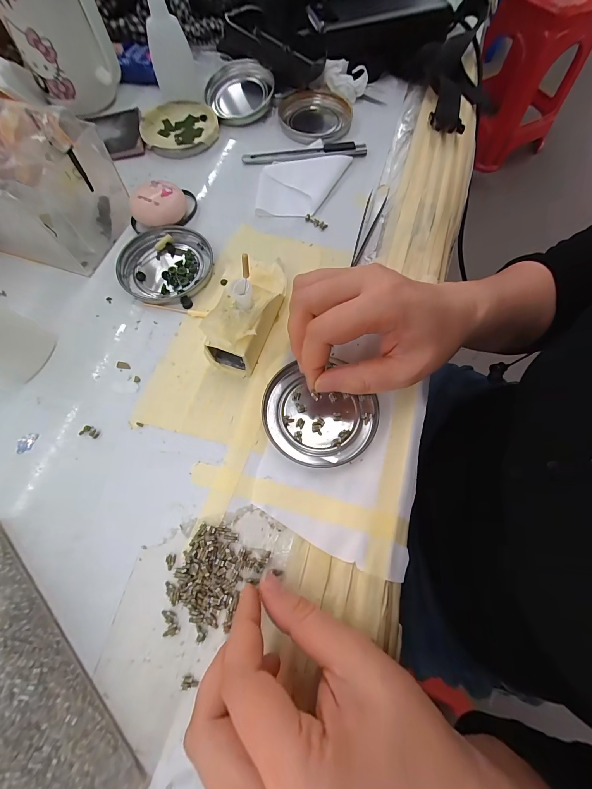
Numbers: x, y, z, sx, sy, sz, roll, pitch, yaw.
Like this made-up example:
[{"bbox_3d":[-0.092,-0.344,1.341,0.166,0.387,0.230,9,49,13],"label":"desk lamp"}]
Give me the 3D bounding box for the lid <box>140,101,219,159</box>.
[{"bbox_3d":[-0.125,-0.288,0.332,0.077,0.012,0.086,-16,70,-6],"label":"lid"}]

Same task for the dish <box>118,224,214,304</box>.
[{"bbox_3d":[-0.113,-0.112,0.267,0.076,0.010,0.075,0,69,0],"label":"dish"}]

